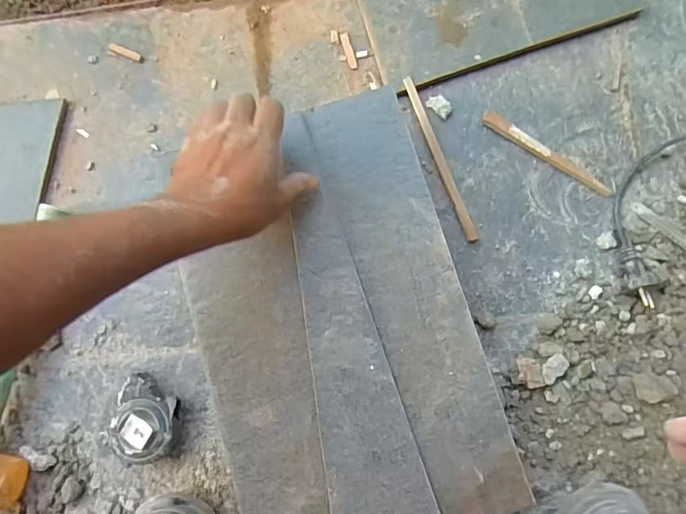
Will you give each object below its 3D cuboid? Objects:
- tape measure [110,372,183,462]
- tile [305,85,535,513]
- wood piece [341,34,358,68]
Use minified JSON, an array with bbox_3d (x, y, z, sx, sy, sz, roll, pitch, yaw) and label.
[{"bbox_3d":[-0.204,0.165,0.498,0.069,0.036,0.085,8,84,3],"label":"tape measure"},{"bbox_3d":[0.064,0.035,0.437,0.089,0.009,0.386,-17,83,0],"label":"tile"},{"bbox_3d":[0.007,-0.235,0.550,0.010,0.004,0.043,-18,83,0],"label":"wood piece"}]

